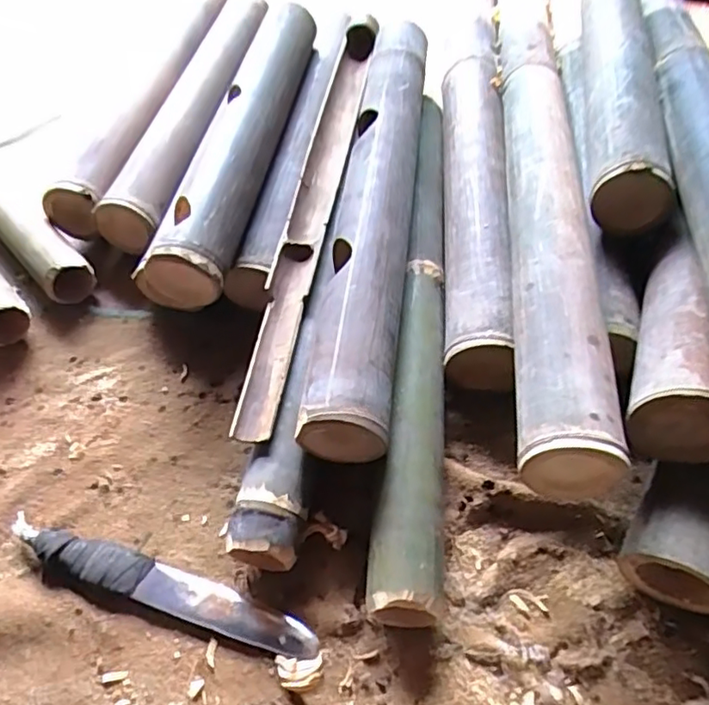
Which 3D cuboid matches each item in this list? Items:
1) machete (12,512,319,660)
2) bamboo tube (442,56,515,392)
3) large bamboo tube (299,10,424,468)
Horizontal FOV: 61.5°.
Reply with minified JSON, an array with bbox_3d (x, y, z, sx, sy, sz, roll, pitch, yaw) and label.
[{"bbox_3d":[-0.165,0.193,0.496,0.279,0.019,0.036,13,56,14],"label":"machete"},{"bbox_3d":[0.136,-0.183,0.698,0.069,0.075,0.495,1,54,6],"label":"bamboo tube"},{"bbox_3d":[0.026,-0.174,0.648,0.083,0.086,0.593,4,55,8],"label":"large bamboo tube"}]

